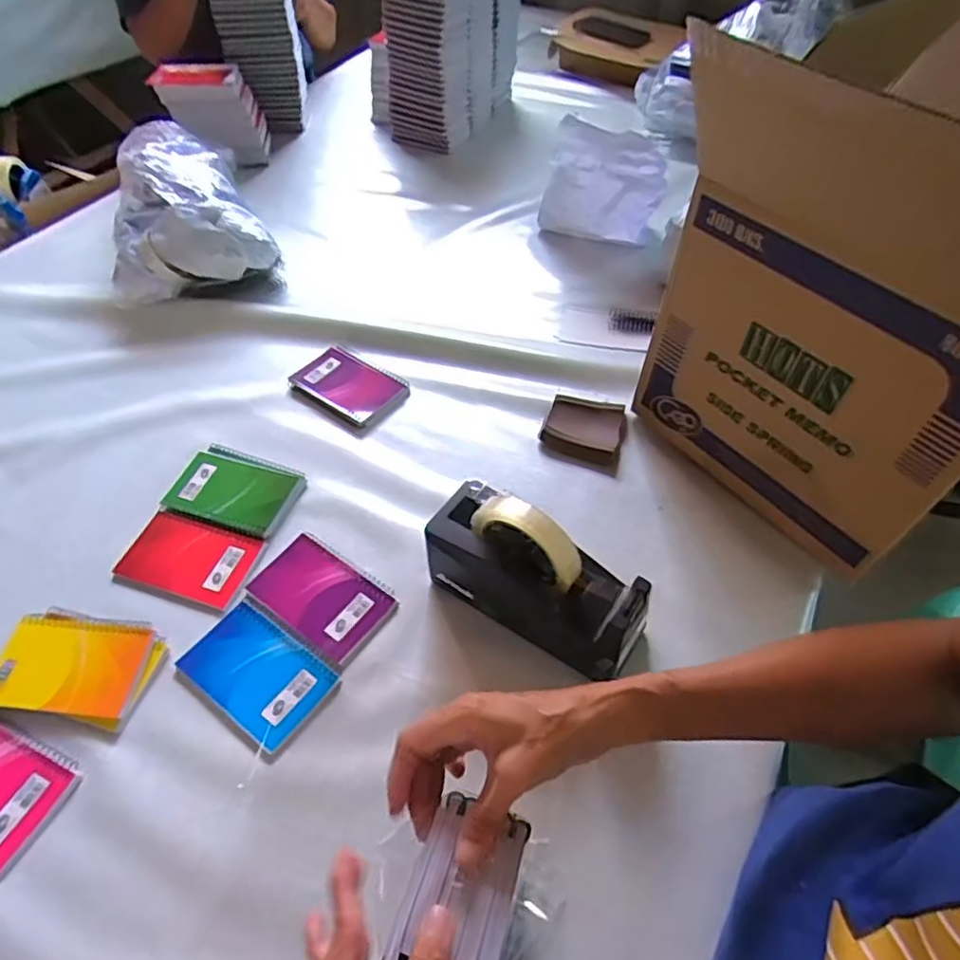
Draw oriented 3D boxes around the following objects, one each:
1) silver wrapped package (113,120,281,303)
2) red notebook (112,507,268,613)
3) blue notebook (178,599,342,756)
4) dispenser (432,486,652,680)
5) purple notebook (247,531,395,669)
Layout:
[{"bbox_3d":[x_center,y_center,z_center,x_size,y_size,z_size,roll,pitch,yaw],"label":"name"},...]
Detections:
[{"bbox_3d":[-0.449,-0.425,0.946,0.210,0.105,0.302,-17,53,-13],"label":"silver wrapped package"},{"bbox_3d":[-0.293,0.079,0.640,0.126,0.011,0.089,13,53,11],"label":"red notebook"},{"bbox_3d":[-0.200,0.170,0.565,0.133,0.006,0.086,30,58,23],"label":"blue notebook"},{"bbox_3d":[0.053,0.081,0.562,0.201,0.131,0.081,28,57,21],"label":"dispenser"},{"bbox_3d":[-0.153,0.110,0.616,0.134,0.004,0.084,30,57,22],"label":"purple notebook"}]

